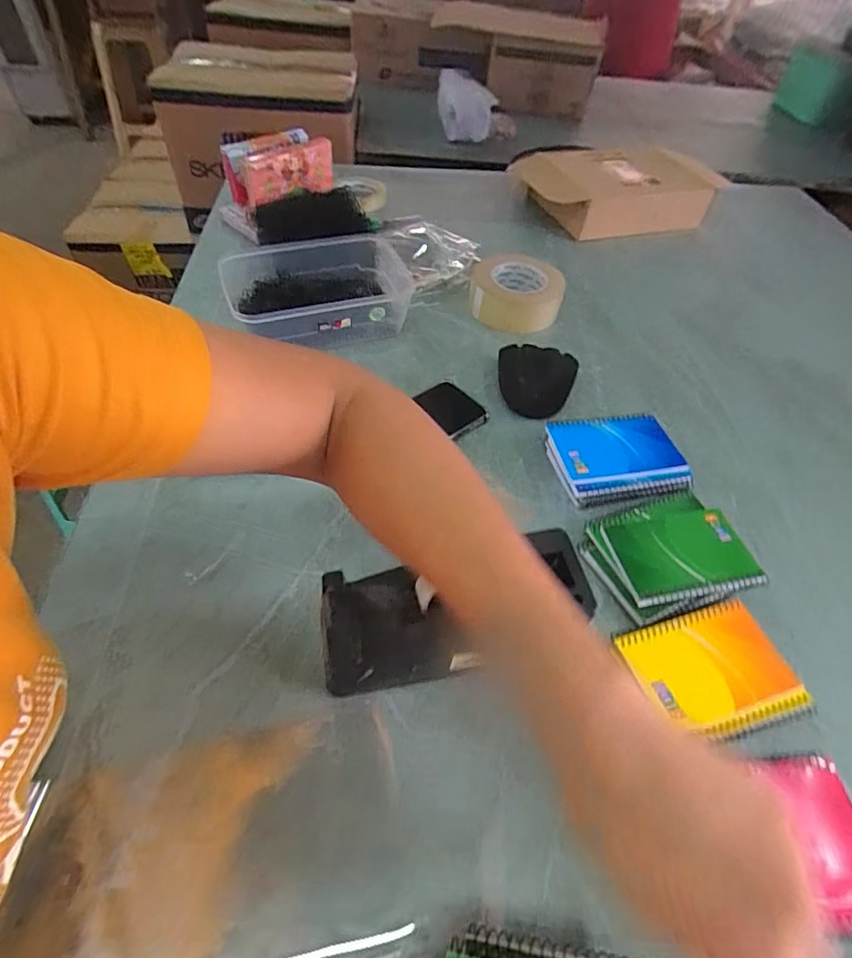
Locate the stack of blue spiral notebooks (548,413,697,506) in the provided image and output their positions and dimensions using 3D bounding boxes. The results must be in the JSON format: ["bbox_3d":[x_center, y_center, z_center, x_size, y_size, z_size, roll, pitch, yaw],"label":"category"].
[{"bbox_3d":[0.202,-0.024,0.551,0.133,0.025,0.105,-7,59,-9],"label":"stack of blue spiral notebooks"}]

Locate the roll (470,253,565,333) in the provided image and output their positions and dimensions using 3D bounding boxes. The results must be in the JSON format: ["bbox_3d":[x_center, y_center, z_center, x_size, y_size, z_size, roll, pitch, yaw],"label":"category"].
[{"bbox_3d":[0.130,-0.274,0.756,0.132,0.047,0.135,6,50,-1],"label":"roll"}]

